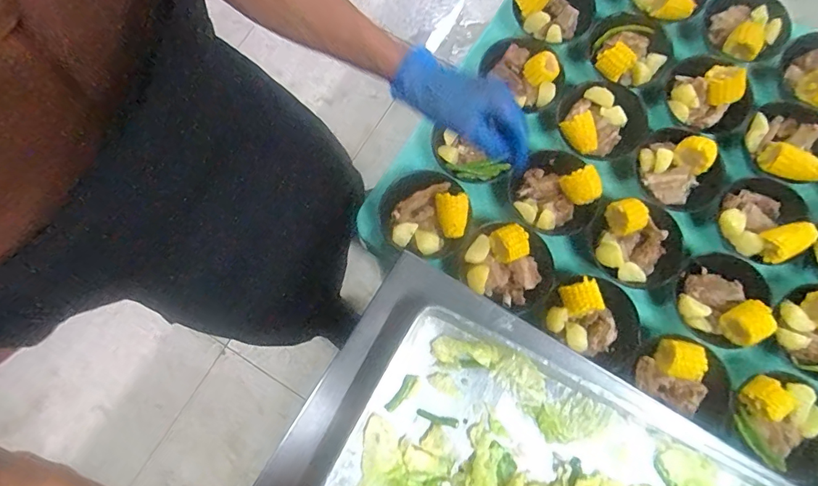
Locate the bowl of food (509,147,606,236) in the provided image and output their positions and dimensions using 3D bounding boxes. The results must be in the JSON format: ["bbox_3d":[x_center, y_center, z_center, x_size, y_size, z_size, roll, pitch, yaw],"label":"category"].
[{"bbox_3d":[0.233,-0.083,0.712,0.137,0.081,0.131,0,75,2],"label":"bowl of food"}]

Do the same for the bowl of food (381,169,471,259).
[{"bbox_3d":[0.025,-0.044,0.695,0.139,0.062,0.136,20,76,7],"label":"bowl of food"}]

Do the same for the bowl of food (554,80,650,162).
[{"bbox_3d":[0.314,-0.201,0.743,0.138,0.046,0.136,0,75,2],"label":"bowl of food"}]

